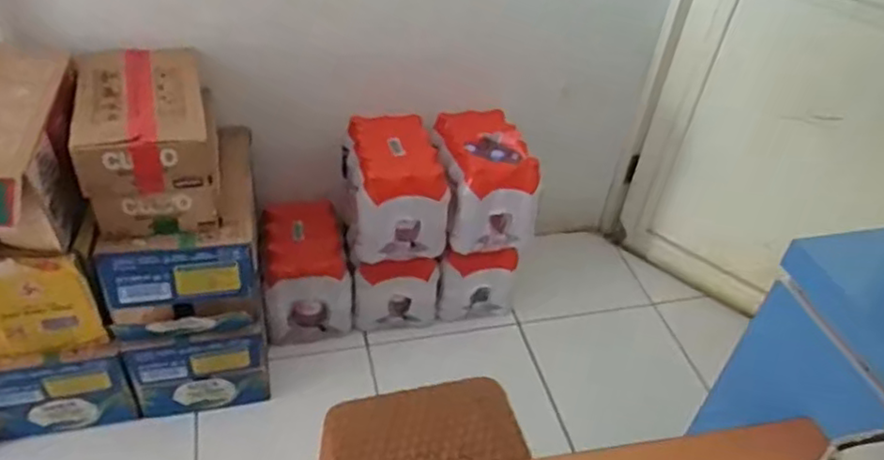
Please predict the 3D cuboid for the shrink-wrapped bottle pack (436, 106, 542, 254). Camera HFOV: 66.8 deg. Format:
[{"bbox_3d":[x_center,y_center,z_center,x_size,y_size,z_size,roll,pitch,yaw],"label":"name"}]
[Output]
[{"bbox_3d":[0.097,-0.116,1.627,0.195,0.255,0.261,-7,43,-15],"label":"shrink-wrapped bottle pack"}]

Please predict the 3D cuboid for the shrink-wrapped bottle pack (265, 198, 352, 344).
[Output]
[{"bbox_3d":[-0.335,0.078,1.637,0.197,0.221,0.322,-7,43,-15],"label":"shrink-wrapped bottle pack"}]

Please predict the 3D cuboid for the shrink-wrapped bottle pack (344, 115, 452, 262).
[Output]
[{"bbox_3d":[-0.110,-0.093,1.559,0.210,0.227,0.264,-5,43,-13],"label":"shrink-wrapped bottle pack"}]

